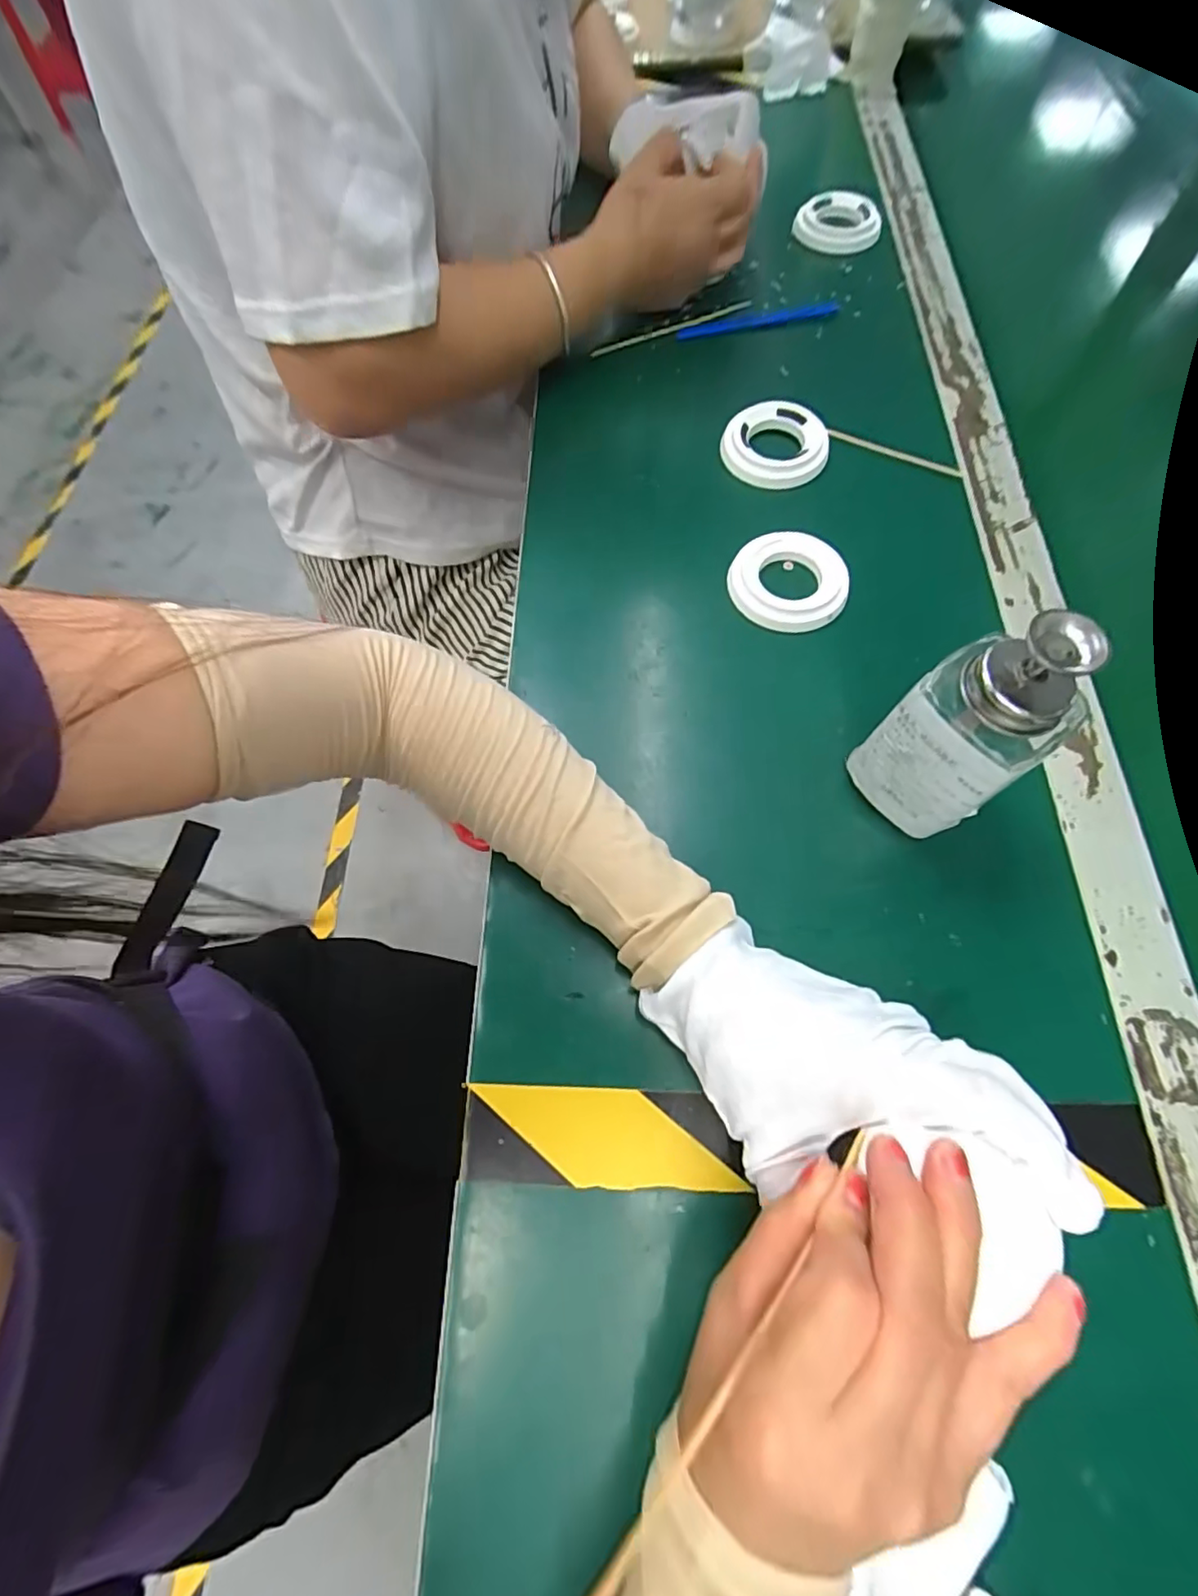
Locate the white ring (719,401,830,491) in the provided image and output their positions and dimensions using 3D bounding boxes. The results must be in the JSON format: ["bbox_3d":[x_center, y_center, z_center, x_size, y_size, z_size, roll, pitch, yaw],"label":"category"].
[{"bbox_3d":[0.126,-0.250,0.419,0.069,0.024,0.069,-1,68,1],"label":"white ring"}]

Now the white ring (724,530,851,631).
[{"bbox_3d":[0.117,-0.134,0.369,0.070,0.015,0.062,17,69,8],"label":"white ring"}]

